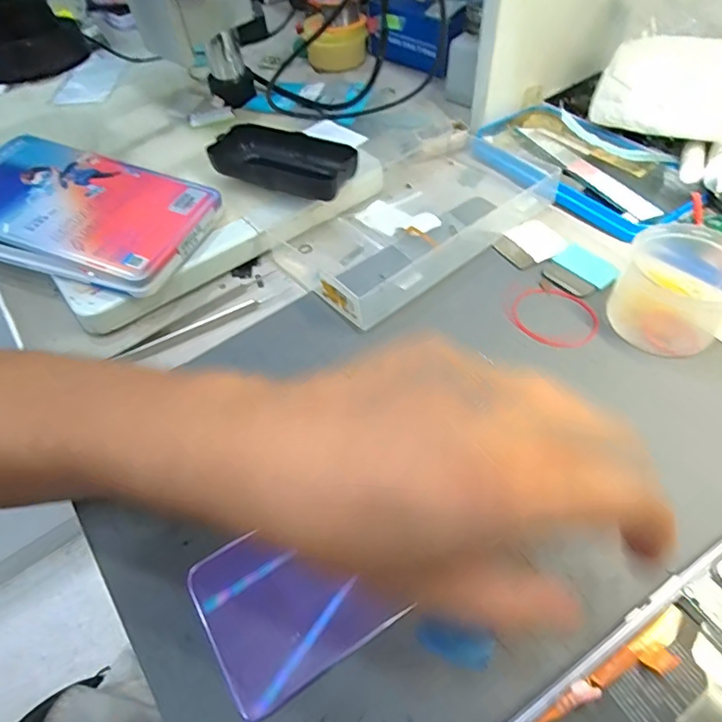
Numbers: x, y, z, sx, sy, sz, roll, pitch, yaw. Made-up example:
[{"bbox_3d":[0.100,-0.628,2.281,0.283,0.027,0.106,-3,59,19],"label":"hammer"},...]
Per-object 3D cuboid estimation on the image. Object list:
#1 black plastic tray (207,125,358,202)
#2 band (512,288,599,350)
[{"bbox_3d":[-0.056,-0.152,0.382,0.111,0.029,0.053,17,55,17],"label":"black plastic tray"},{"bbox_3d":[0.124,-0.029,0.318,0.052,0.004,0.052,-2,52,3],"label":"band"}]

